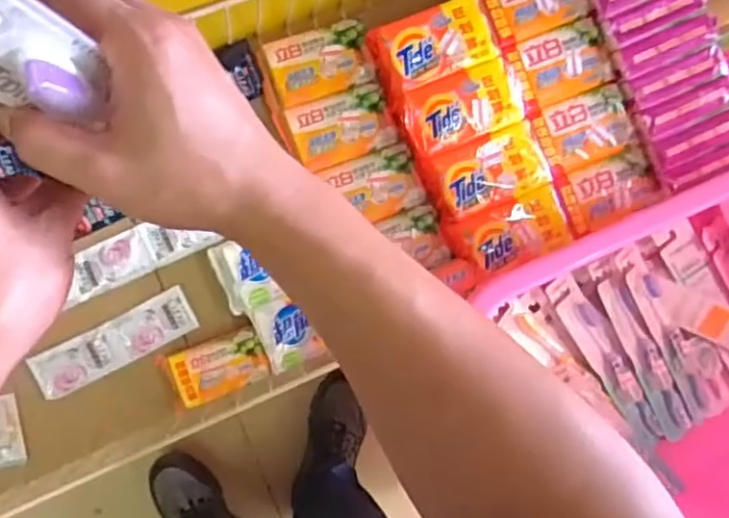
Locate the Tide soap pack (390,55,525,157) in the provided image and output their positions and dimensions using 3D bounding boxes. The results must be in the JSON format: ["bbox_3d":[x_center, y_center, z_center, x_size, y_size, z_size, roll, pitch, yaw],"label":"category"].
[{"bbox_3d":[0.095,-0.150,0.645,0.123,0.033,0.068,-21,89,-9],"label":"Tide soap pack"}]

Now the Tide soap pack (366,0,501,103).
[{"bbox_3d":[0.069,-0.212,0.645,0.118,0.035,0.069,-21,89,-9],"label":"Tide soap pack"}]

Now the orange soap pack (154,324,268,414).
[{"bbox_3d":[-0.148,0.107,0.636,0.097,0.022,0.055,-21,89,-9],"label":"orange soap pack"}]

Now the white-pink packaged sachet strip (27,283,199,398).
[{"bbox_3d":[-0.245,0.083,0.630,0.156,0.013,0.045,-27,90,-9],"label":"white-pink packaged sachet strip"}]

